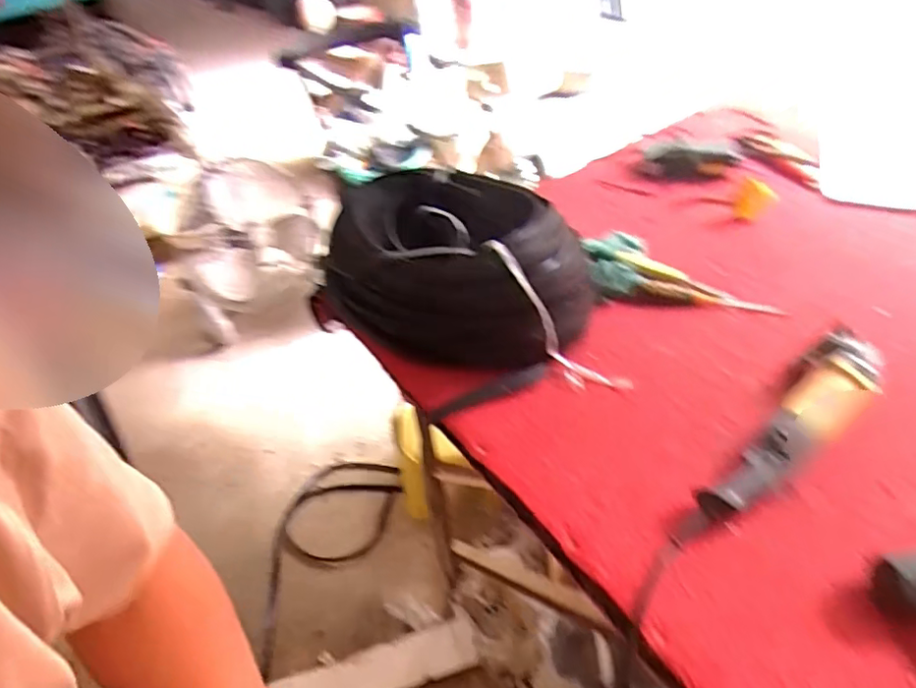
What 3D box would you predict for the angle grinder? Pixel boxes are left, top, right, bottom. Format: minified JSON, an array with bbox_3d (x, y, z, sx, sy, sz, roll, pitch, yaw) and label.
[{"bbox_3d":[0.425,0.099,0.716,0.355,0.066,0.091,-37,53,-28],"label":"angle grinder"}]

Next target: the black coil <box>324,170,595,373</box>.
[{"bbox_3d":[0.010,-0.137,0.939,0.391,0.182,0.310,6,46,11],"label":"black coil"}]

